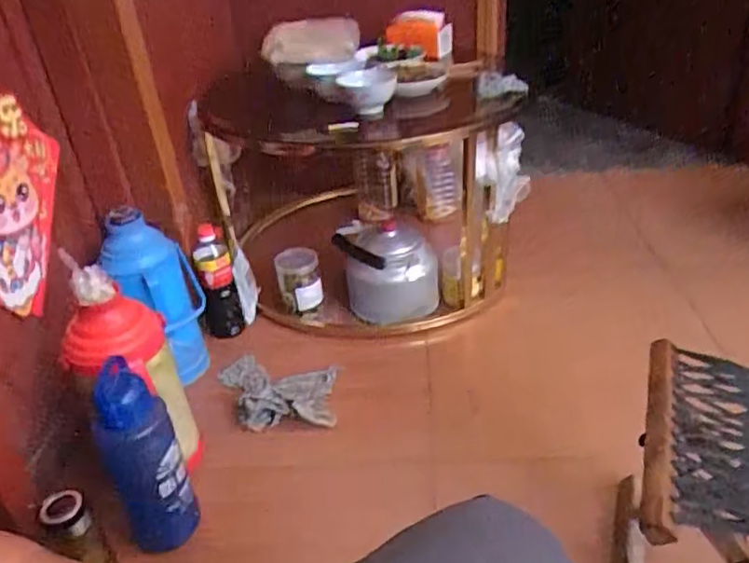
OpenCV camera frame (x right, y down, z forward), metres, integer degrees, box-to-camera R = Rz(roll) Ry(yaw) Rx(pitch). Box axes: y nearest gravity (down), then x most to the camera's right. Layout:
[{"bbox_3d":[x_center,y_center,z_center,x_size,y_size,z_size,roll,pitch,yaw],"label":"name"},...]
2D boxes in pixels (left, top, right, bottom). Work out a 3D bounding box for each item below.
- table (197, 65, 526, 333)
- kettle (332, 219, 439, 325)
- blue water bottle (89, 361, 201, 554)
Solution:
[{"bbox_3d":[-0.049,-0.233,1.513,0.622,0.517,0.674,-12,33,-11],"label":"table"},{"bbox_3d":[0.032,-0.036,1.439,0.215,0.222,0.184,-3,32,4],"label":"kettle"},{"bbox_3d":[-0.341,0.267,0.928,0.102,0.312,0.090,-23,36,-25],"label":"blue water bottle"}]

